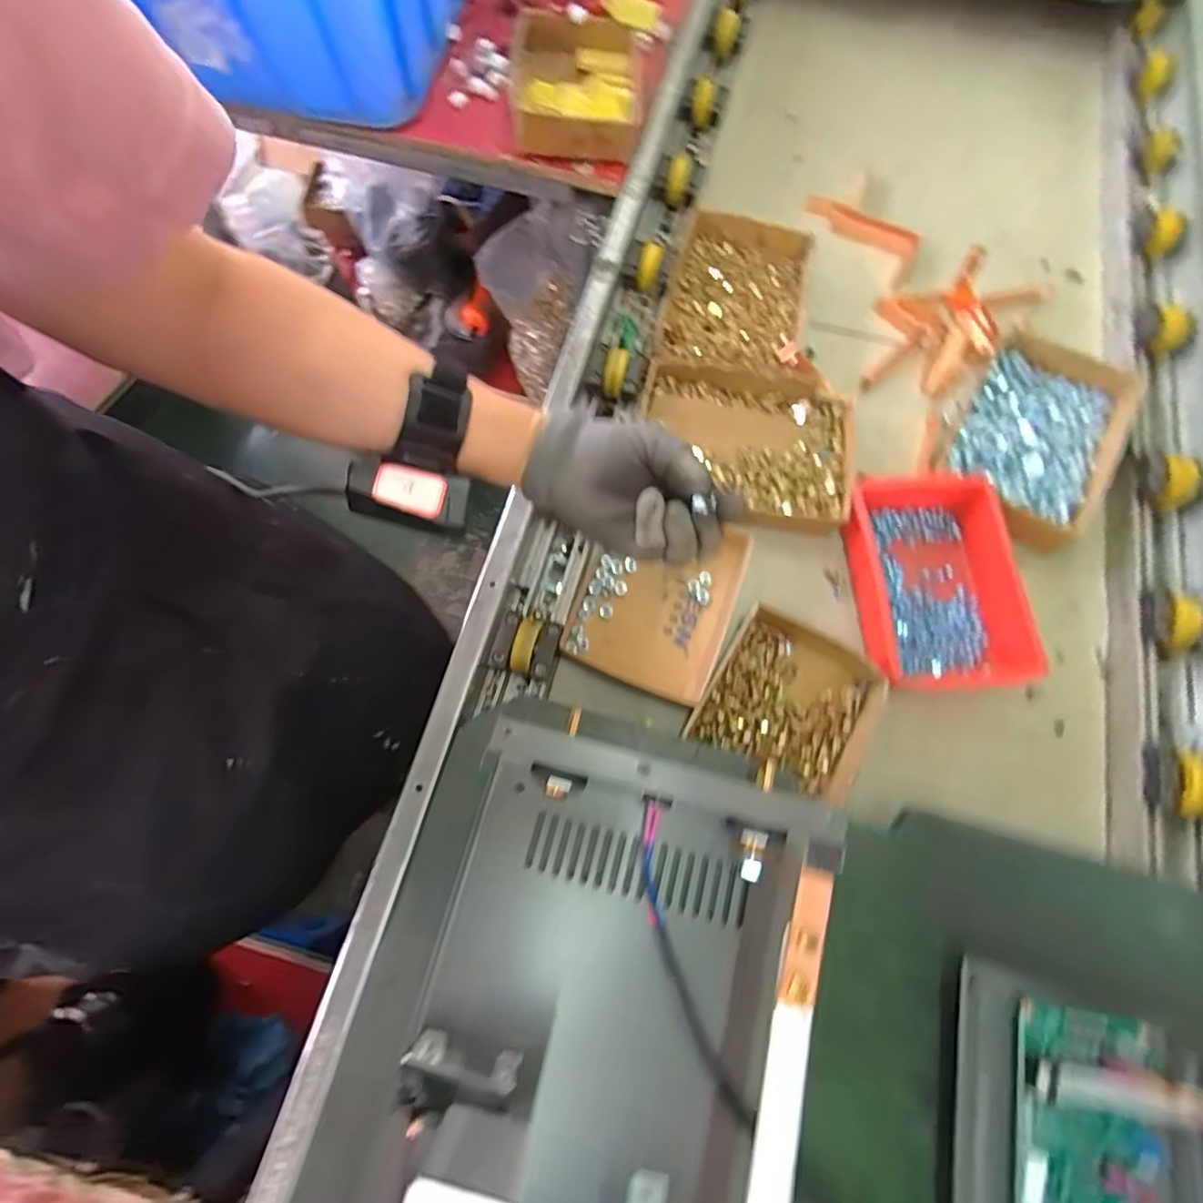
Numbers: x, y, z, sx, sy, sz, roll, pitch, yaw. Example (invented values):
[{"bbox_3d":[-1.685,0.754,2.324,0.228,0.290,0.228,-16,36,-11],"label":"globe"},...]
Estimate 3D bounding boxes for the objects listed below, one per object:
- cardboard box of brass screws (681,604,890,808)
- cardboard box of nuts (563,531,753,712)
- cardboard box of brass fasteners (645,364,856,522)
[{"bbox_3d":[0.171,0.093,0.519,0.147,0.030,0.133,28,73,9],"label":"cardboard box of brass screws"},{"bbox_3d":[0.053,-0.005,0.558,0.141,0.035,0.175,24,72,8],"label":"cardboard box of nuts"},{"bbox_3d":[0.143,-0.154,0.601,0.215,0.050,0.164,11,71,4],"label":"cardboard box of brass fasteners"}]

